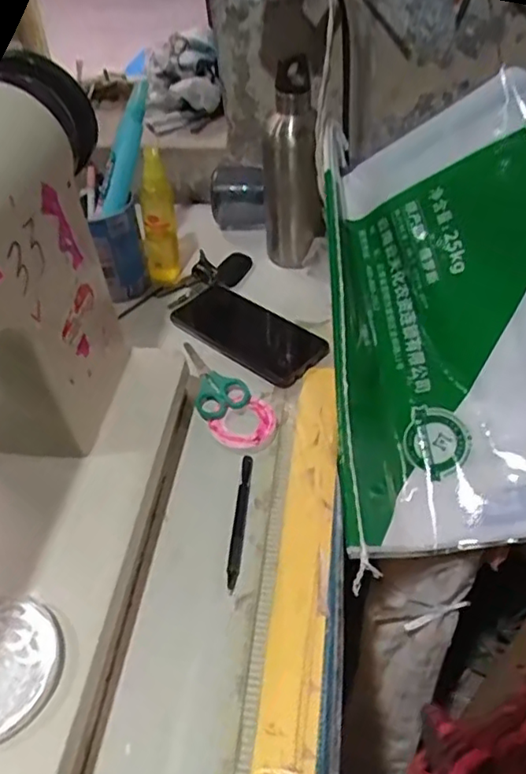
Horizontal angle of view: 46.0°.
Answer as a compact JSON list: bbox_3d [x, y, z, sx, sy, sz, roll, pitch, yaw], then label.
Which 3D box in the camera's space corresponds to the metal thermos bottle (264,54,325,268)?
[{"bbox_3d":[0.031,-0.235,0.684,0.062,0.214,0.057,-6,46,1],"label":"metal thermos bottle"}]

